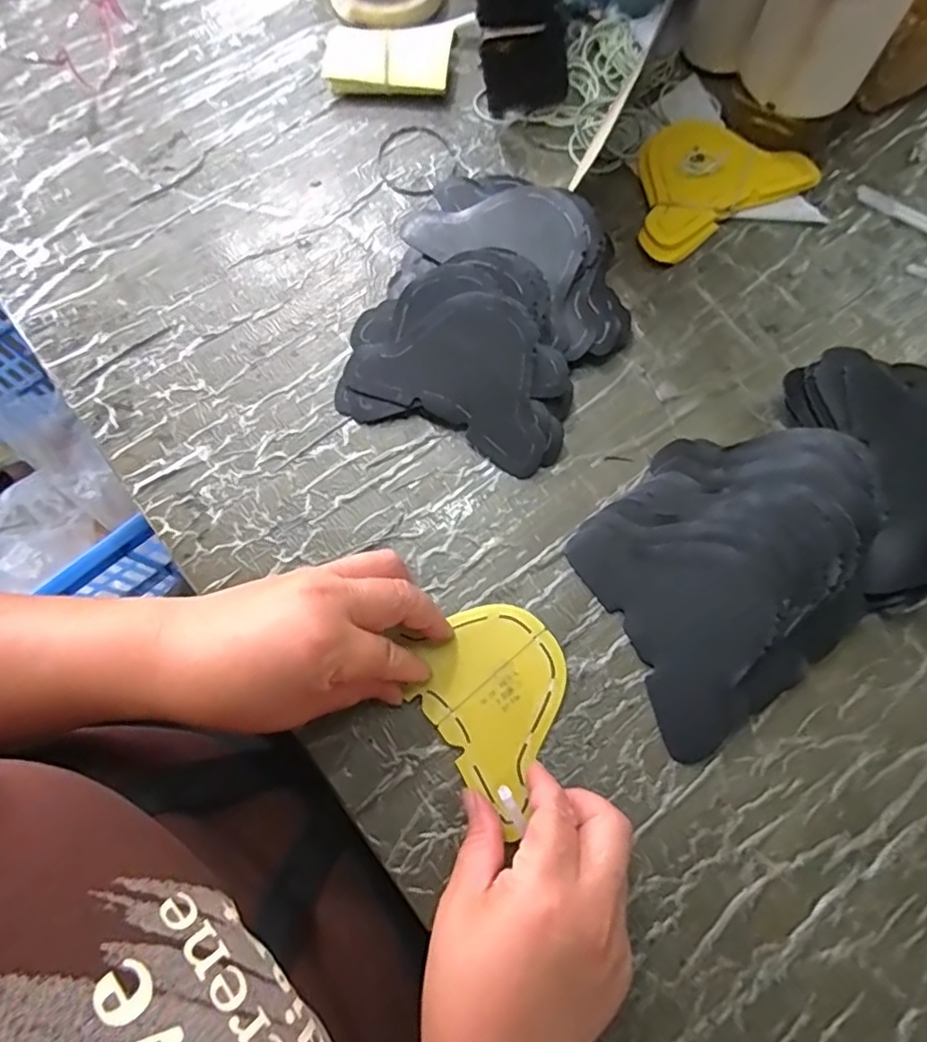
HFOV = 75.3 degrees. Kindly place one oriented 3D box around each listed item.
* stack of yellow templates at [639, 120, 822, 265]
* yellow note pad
[{"bbox_3d":[0.173,-0.248,0.433,0.136,0.015,0.090,-30,75,-8],"label":"stack of yellow templates"},{"bbox_3d":[-0.051,-0.357,0.462,0.111,0.019,0.069,-5,73,-1],"label":"yellow note pad"}]

